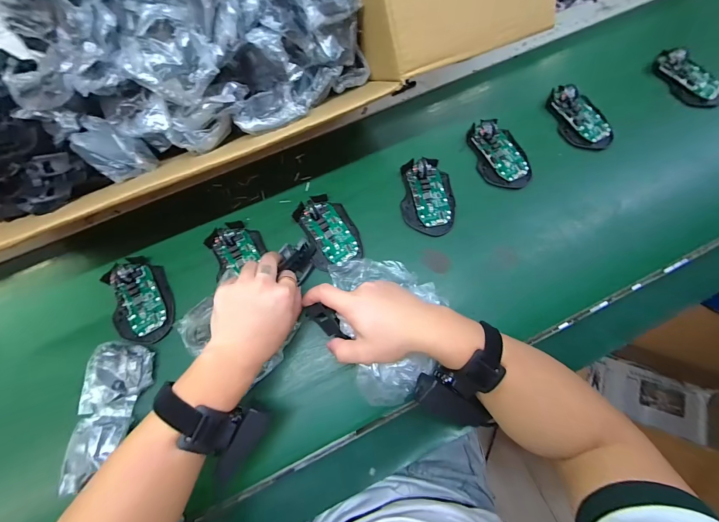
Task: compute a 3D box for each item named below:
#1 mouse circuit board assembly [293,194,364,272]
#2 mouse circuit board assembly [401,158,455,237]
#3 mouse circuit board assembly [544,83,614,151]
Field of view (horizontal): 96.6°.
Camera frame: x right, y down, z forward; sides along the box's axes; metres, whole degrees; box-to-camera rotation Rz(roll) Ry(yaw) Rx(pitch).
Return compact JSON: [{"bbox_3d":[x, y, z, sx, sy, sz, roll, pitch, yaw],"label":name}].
[{"bbox_3d":[-0.042,-0.044,0.437,0.071,0.026,0.103,-23,74,-5],"label":"mouse circuit board assembly"},{"bbox_3d":[0.097,-0.095,0.451,0.071,0.030,0.111,0,73,2],"label":"mouse circuit board assembly"},{"bbox_3d":[0.339,-0.222,0.490,0.063,0.029,0.114,-15,73,-3],"label":"mouse circuit board assembly"}]

